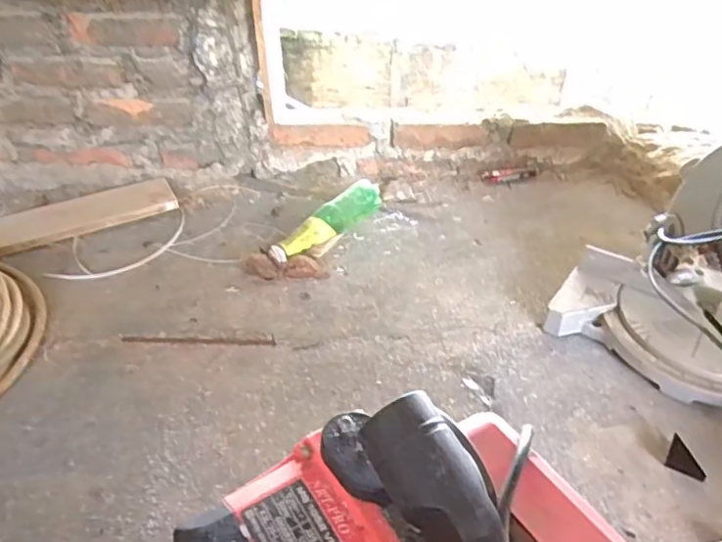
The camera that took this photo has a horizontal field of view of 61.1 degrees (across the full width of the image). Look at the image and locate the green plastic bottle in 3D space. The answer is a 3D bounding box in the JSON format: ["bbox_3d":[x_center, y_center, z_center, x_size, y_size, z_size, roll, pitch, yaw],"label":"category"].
[{"bbox_3d":[-0.058,-0.080,1.025,0.229,0.076,0.056,-29,47,-32],"label":"green plastic bottle"}]

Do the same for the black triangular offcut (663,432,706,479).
[{"bbox_3d":[0.372,0.212,0.695,0.040,0.018,0.040,22,43,26],"label":"black triangular offcut"}]

